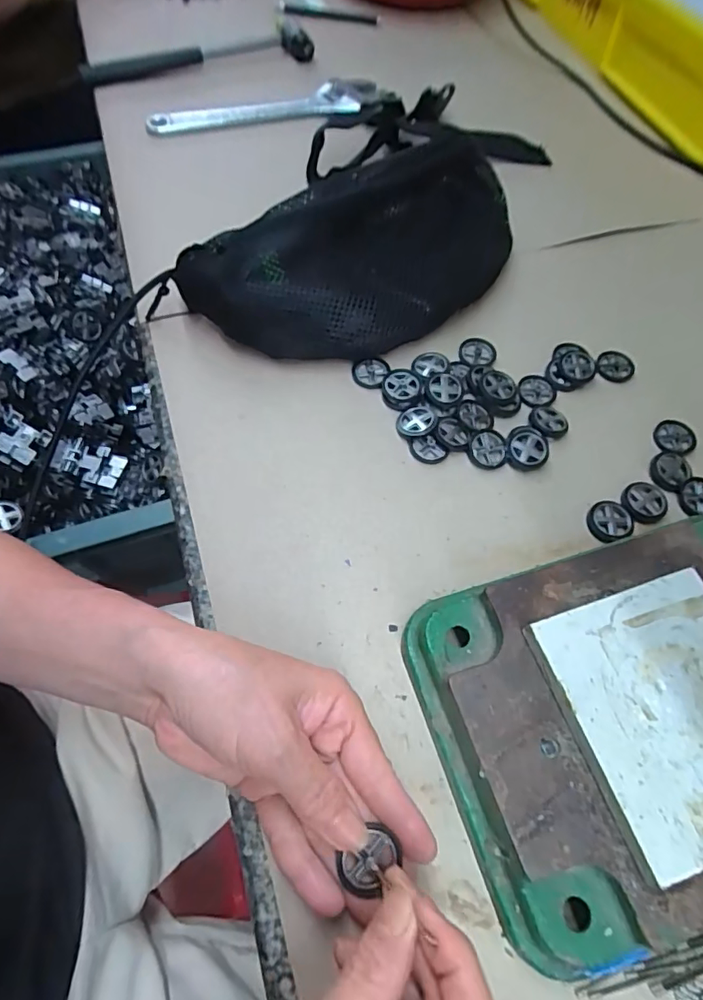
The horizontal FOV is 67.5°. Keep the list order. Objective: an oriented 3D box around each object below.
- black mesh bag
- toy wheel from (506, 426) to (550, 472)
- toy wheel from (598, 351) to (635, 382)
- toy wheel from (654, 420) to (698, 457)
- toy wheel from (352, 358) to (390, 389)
[{"bbox_3d":[0.021,-0.191,0.382,0.290,0.100,0.135,-30,66,-18],"label":"black mesh bag"},{"bbox_3d":[0.117,-0.034,0.349,0.028,0.009,0.031,26,63,12],"label":"toy wheel"},{"bbox_3d":[0.197,-0.100,0.394,0.027,0.004,0.024,12,79,1],"label":"toy wheel"},{"bbox_3d":[0.224,-0.043,0.365,0.027,0.005,0.031,36,65,16],"label":"toy wheel"},{"bbox_3d":[0.013,-0.092,0.378,0.025,0.004,0.024,1,61,-2],"label":"toy wheel"}]

